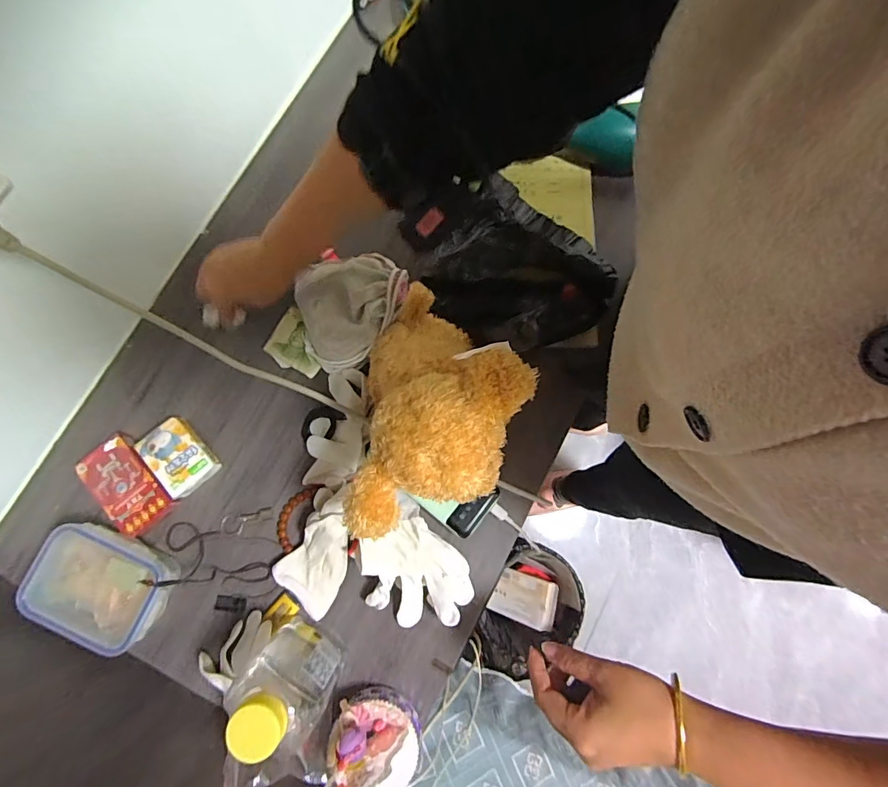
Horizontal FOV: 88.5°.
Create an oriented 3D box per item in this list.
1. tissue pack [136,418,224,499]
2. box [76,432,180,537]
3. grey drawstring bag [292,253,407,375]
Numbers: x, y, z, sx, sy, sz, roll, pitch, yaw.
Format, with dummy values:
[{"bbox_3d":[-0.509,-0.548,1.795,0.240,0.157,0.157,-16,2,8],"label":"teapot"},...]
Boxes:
[{"bbox_3d":[-0.291,0.070,0.503,0.056,0.029,0.080,-42,83,-7],"label":"tissue pack"},{"bbox_3d":[-0.345,0.100,0.501,0.064,0.023,0.110,-41,83,-7],"label":"box"},{"bbox_3d":[-0.113,-0.100,0.504,0.119,0.058,0.132,40,82,6],"label":"grey drawstring bag"}]

